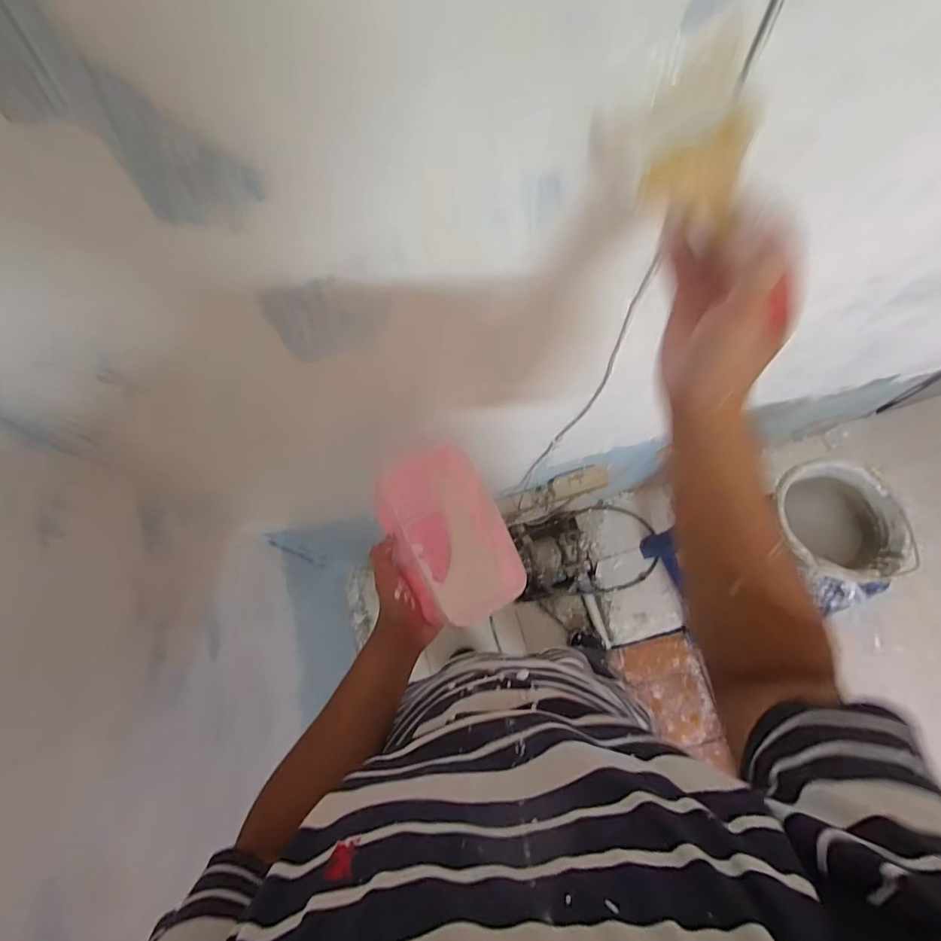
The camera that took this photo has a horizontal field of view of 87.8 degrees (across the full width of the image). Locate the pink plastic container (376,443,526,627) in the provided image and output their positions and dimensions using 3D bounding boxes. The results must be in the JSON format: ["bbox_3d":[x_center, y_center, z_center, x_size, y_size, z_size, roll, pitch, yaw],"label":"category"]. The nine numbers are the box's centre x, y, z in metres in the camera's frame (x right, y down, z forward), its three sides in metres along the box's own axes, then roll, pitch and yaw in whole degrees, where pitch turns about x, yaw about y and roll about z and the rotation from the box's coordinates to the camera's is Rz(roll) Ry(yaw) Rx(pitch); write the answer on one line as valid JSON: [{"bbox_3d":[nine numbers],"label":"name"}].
[{"bbox_3d":[-0.026,0.067,0.558,0.122,0.054,0.202,-22,74,-9],"label":"pink plastic container"}]

